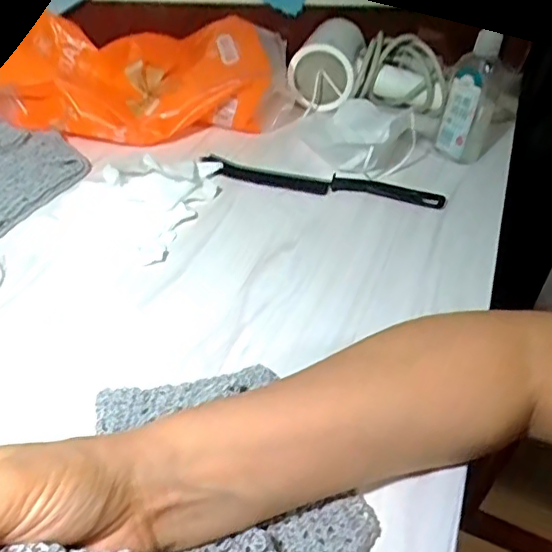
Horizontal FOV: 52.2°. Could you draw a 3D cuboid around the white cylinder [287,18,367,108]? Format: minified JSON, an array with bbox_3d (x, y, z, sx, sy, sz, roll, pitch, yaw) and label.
[{"bbox_3d":[0.059,-0.239,0.633,0.072,0.071,0.082,13,41,7],"label":"white cylinder"}]

